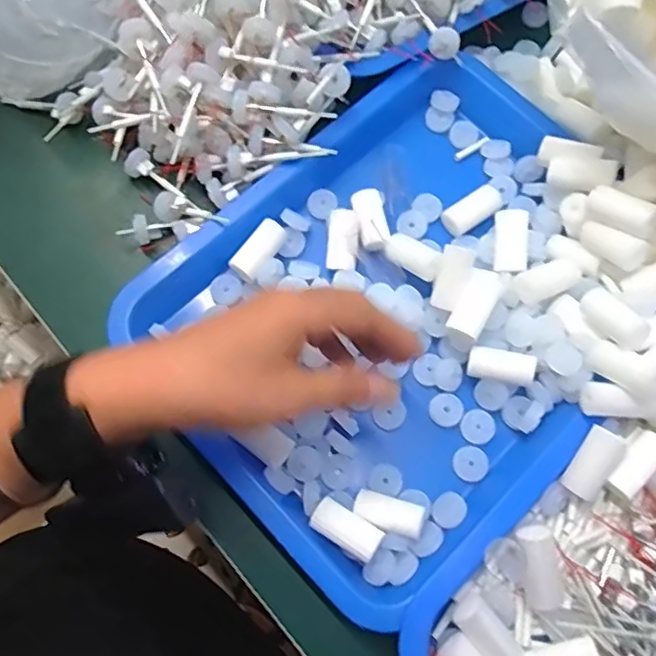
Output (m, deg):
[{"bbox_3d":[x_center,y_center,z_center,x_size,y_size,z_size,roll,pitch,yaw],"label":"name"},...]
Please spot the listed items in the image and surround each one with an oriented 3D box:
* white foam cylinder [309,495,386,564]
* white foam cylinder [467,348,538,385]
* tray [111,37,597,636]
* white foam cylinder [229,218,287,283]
[{"bbox_3d":[0.011,0.115,0.333,0.041,0.018,0.020,32,75,7],"label":"white foam cylinder"},{"bbox_3d":[0.107,0.025,0.365,0.040,0.020,0.018,10,73,1],"label":"white foam cylinder"},{"bbox_3d":[0.059,-0.019,0.383,0.334,0.036,0.260,-43,79,-13],"label":"tray"},{"bbox_3d":[-0.046,-0.050,0.391,0.020,0.020,0.042,32,75,8],"label":"white foam cylinder"}]

